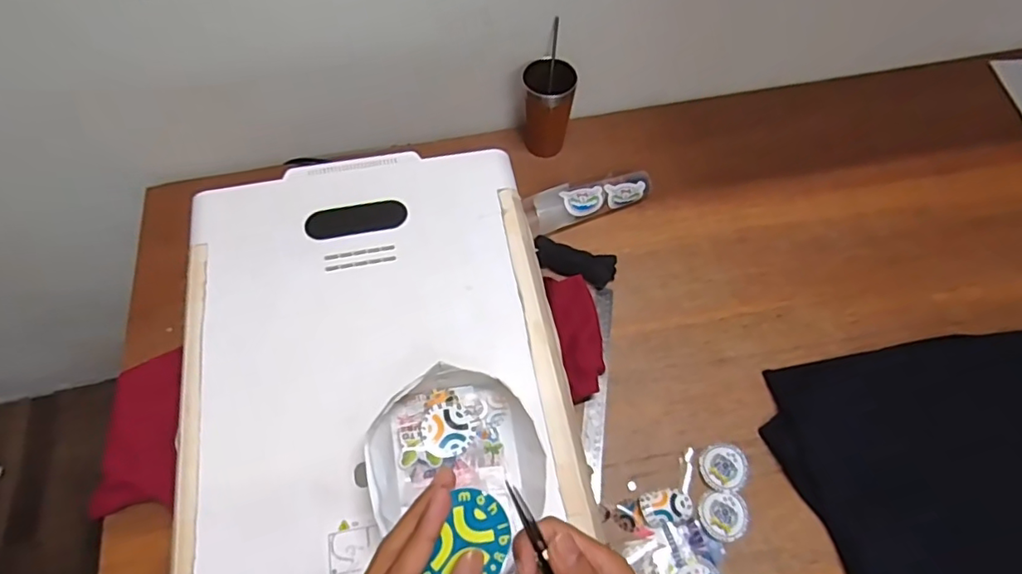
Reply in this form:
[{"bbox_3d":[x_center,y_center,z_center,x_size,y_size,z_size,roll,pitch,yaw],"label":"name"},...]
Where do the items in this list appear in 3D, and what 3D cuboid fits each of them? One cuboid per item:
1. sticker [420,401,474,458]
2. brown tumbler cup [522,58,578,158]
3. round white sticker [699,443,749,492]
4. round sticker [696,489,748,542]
[{"bbox_3d":[-0.063,0.142,0.562,0.052,0.004,0.053,-11,62,-20],"label":"sticker"},{"bbox_3d":[0.058,-0.283,0.910,0.078,0.144,0.073,1,61,-2],"label":"brown tumbler cup"},{"bbox_3d":[0.272,0.229,0.718,0.058,0.007,0.056,1,61,-2],"label":"round white sticker"},{"bbox_3d":[0.263,0.282,0.693,0.060,0.004,0.057,3,61,0],"label":"round sticker"}]

